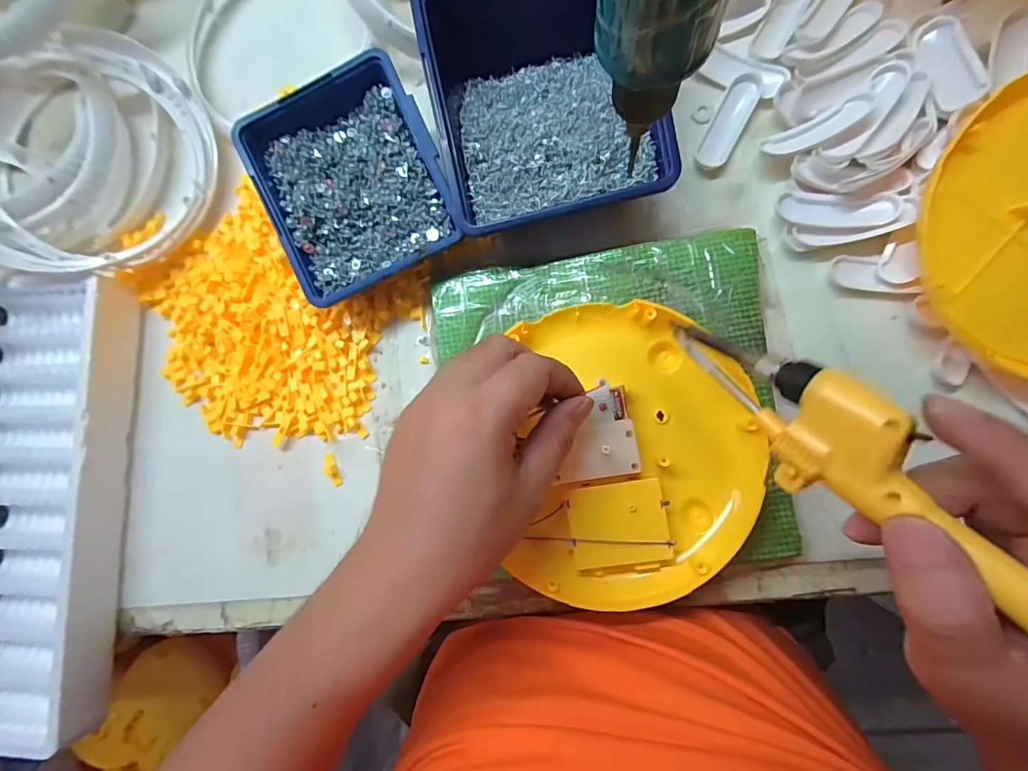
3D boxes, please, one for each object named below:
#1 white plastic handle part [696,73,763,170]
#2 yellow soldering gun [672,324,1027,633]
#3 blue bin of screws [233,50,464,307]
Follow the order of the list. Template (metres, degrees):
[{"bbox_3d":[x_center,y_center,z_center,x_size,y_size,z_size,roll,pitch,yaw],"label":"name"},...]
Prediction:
[{"bbox_3d":[0.152,-0.186,0.317,0.021,0.010,0.067,27,90,8],"label":"white plastic handle part"},{"bbox_3d":[0.143,0.043,0.159,0.038,0.031,0.230,-40,55,3],"label":"yellow soldering gun"},{"bbox_3d":[-0.110,-0.139,0.317,0.120,0.049,0.133,-23,84,6],"label":"blue bin of screws"}]

